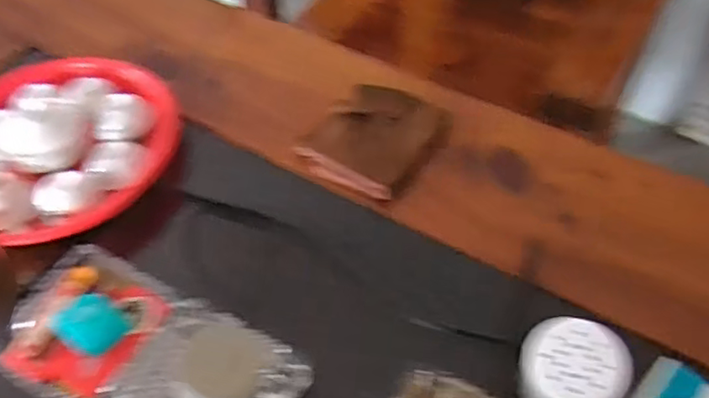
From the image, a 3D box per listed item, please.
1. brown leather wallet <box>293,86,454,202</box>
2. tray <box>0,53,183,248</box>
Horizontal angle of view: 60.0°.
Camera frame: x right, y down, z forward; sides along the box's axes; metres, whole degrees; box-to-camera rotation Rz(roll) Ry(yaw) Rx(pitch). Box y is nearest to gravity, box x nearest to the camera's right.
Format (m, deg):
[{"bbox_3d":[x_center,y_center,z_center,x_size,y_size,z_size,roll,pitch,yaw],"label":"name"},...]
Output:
[{"bbox_3d":[0.024,-0.065,0.638,0.120,0.027,0.131,35,61,28],"label":"brown leather wallet"},{"bbox_3d":[-0.324,-0.059,0.651,0.261,0.059,0.241,12,53,14],"label":"tray"}]

